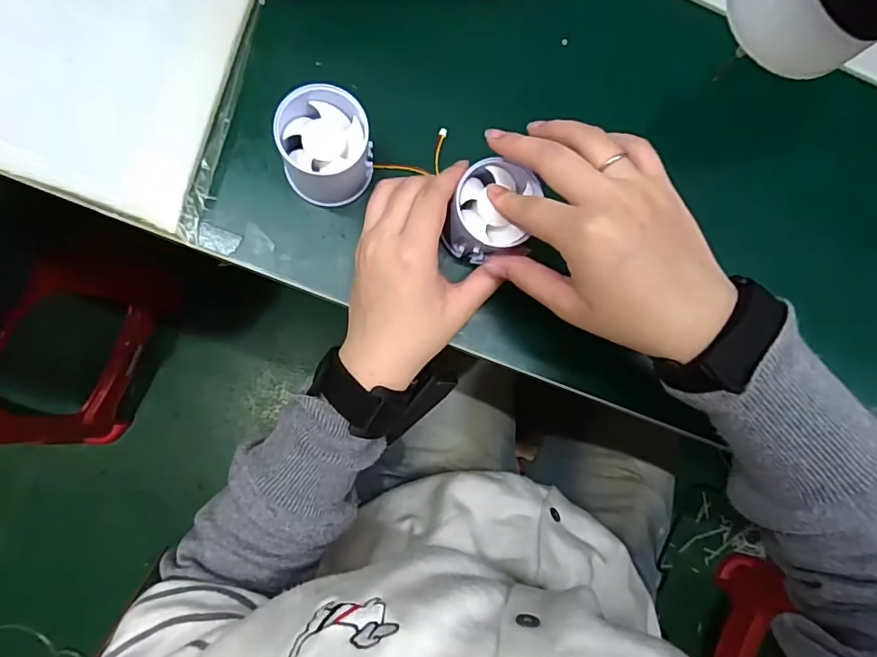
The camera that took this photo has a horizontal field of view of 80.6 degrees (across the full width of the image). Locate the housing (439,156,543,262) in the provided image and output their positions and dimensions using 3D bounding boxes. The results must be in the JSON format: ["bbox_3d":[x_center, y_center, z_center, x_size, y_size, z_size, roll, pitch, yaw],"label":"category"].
[{"bbox_3d":[0.029,-0.068,0.315,0.046,0.046,0.053,8,85,-7],"label":"housing"}]

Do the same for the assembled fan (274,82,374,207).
[{"bbox_3d":[-0.067,-0.107,0.311,0.052,0.050,0.052,1,86,-8],"label":"assembled fan"}]

